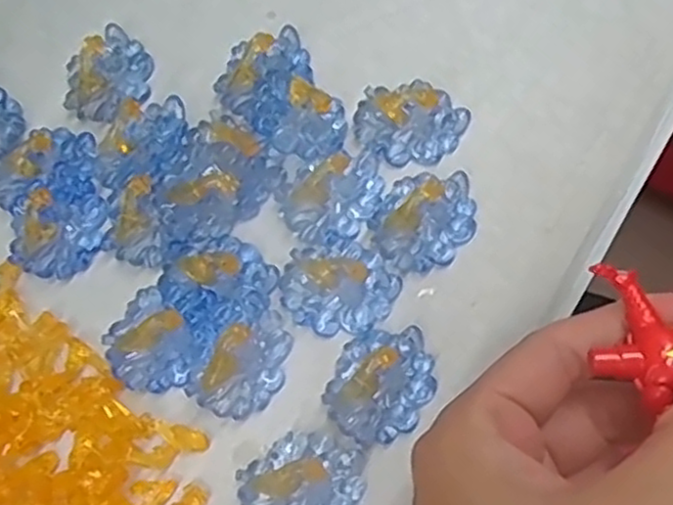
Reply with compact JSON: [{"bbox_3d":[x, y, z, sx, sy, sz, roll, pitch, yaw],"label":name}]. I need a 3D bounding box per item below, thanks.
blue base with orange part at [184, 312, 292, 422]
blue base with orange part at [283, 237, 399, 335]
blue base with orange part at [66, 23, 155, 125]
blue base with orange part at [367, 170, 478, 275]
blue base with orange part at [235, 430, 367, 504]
[{"bbox_3d":[-0.028,0.036,0.222,0.023,0.009,0.034,36,77,13],"label":"blue base with orange part"},{"bbox_3d":[0.000,0.010,0.228,0.034,0.012,0.032,-1,71,3],"label":"blue base with orange part"},{"bbox_3d":[-0.084,-0.066,0.256,0.029,0.015,0.035,41,78,15],"label":"blue base with orange part"},{"bbox_3d":[0.030,-0.011,0.236,0.030,0.006,0.038,38,77,14],"label":"blue base with orange part"},{"bbox_3d":[-0.010,0.069,0.207,0.037,0.015,0.030,-38,74,-9],"label":"blue base with orange part"}]

